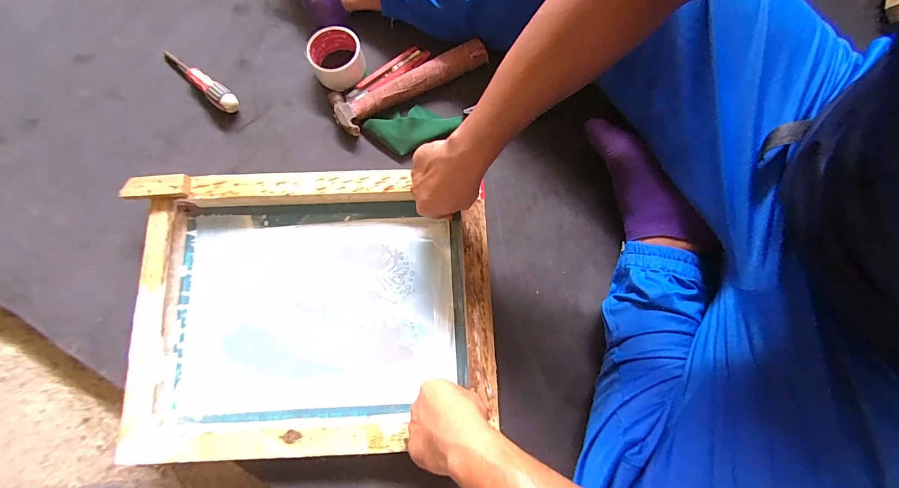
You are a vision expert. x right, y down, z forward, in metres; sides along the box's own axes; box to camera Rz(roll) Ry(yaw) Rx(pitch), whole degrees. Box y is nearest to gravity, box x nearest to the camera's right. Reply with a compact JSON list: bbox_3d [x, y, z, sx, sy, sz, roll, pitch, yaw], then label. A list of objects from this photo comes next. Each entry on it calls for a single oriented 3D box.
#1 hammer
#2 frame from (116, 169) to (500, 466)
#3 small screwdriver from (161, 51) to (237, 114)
[{"bbox_3d":[-0.066,-0.265,0.610,0.258,0.041,0.067,-29,78,-6],"label":"hammer"},{"bbox_3d":[-0.183,0.085,0.524,0.469,0.052,0.367,-2,78,-2],"label":"frame"},{"bbox_3d":[-0.403,-0.268,0.609,0.156,0.021,0.032,40,80,9],"label":"small screwdriver"}]

